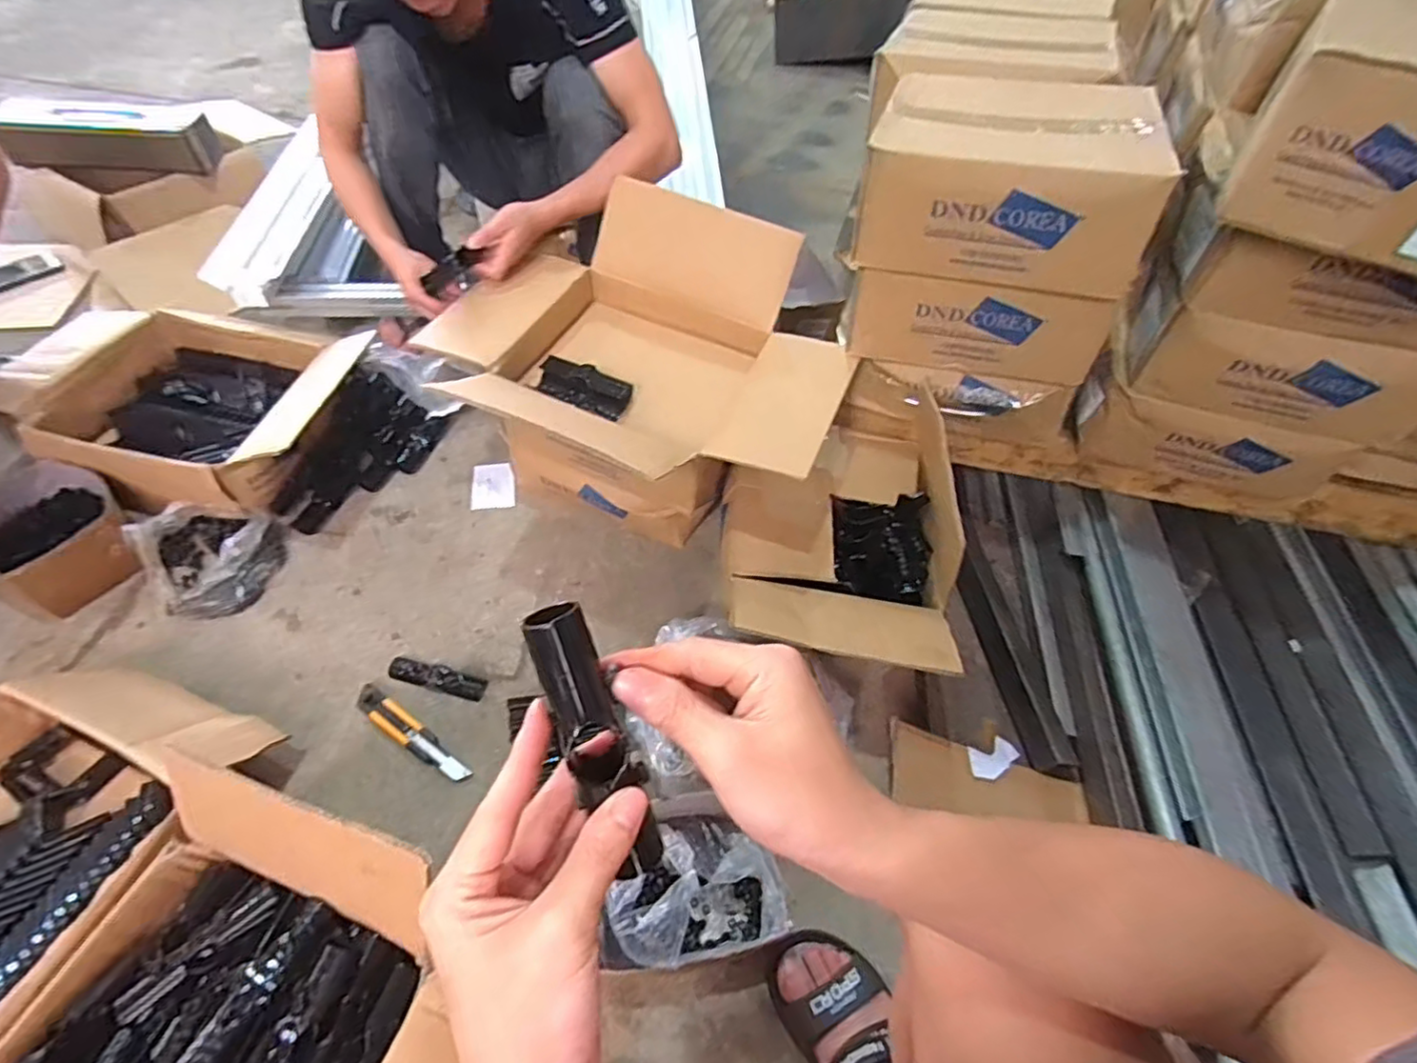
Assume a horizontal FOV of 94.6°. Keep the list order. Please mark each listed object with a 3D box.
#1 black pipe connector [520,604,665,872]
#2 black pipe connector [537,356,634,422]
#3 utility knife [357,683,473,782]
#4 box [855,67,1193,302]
[{"bbox_3d":[-0.052,0.097,0.306,0.030,0.138,0.031,-24,17,-21],"label":"black pipe connector"},{"bbox_3d":[-0.172,-0.200,0.914,0.126,0.032,0.060,13,53,5],"label":"black pipe connector"},{"bbox_3d":[-0.372,0.254,0.821,0.178,0.017,0.032,30,56,17],"label":"utility knife"},{"bbox_3d":[0.350,-0.424,0.779,0.302,0.150,0.260,16,53,7],"label":"box"}]

